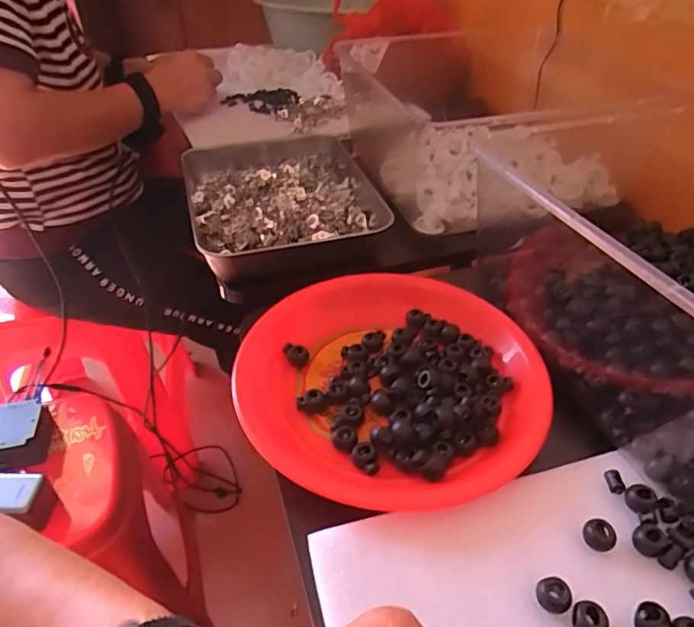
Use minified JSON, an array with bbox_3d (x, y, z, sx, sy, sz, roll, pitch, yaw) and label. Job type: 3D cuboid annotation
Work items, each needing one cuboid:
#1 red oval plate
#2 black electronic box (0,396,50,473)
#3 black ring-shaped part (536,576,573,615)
[{"bbox_3d":[0.036,0.047,0.405,0.221,0.028,0.224,11,42,12],"label":"red oval plate"},{"bbox_3d":[-0.460,0.171,0.729,0.083,0.048,0.091,-12,42,-14],"label":"black electronic box"},{"bbox_3d":[0.111,0.152,0.281,0.017,0.012,0.016,0,41,0],"label":"black ring-shaped part"}]

